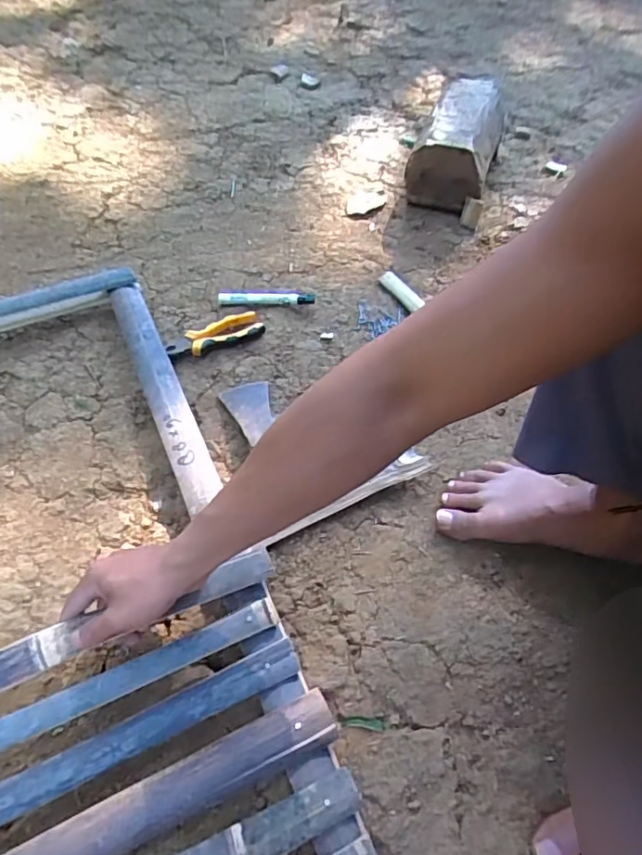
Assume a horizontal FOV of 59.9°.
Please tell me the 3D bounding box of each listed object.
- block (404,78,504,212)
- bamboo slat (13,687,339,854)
[{"bbox_3d":[0.252,-0.502,1.012,0.118,0.123,0.282,20,56,10],"label":"block"},{"bbox_3d":[-0.383,0.397,0.369,0.864,0.012,0.046,-20,59,-17],"label":"bamboo slat"}]

